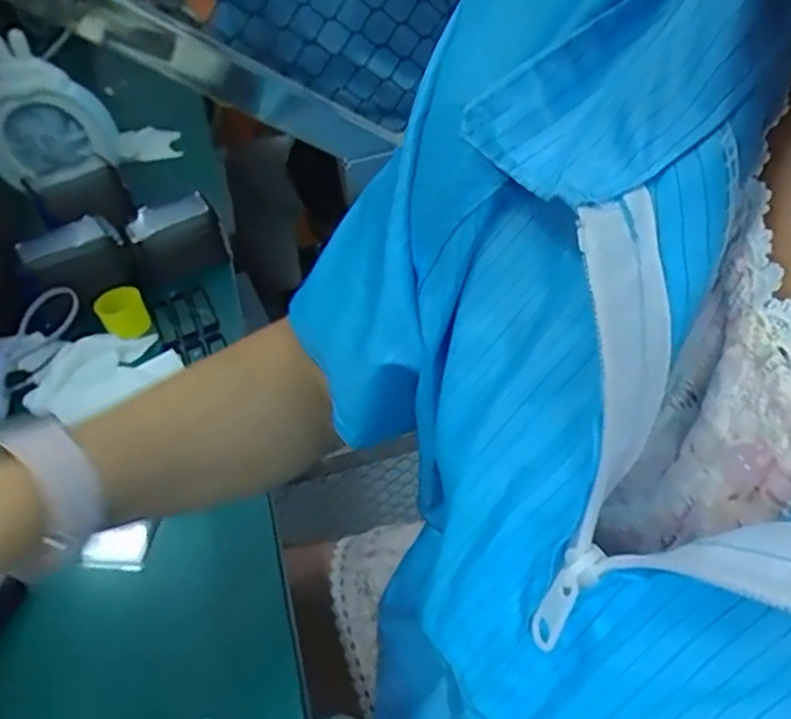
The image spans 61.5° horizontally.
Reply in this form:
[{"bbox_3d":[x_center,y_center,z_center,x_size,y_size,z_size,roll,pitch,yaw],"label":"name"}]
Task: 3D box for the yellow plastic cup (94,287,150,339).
[{"bbox_3d":[-0.246,-0.042,0.602,0.040,0.033,0.037,-23,43,-17],"label":"yellow plastic cup"}]

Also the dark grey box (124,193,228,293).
[{"bbox_3d":[-0.219,-0.116,0.656,0.043,0.066,0.098,25,50,32],"label":"dark grey box"}]

